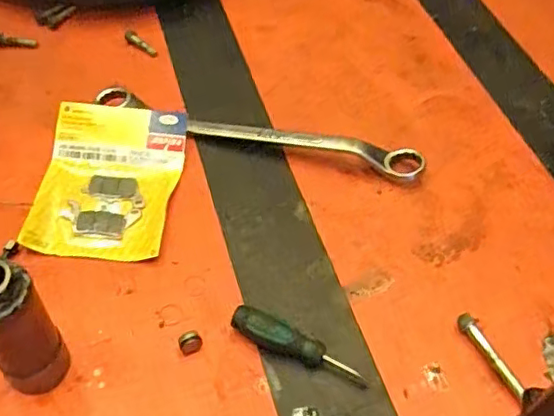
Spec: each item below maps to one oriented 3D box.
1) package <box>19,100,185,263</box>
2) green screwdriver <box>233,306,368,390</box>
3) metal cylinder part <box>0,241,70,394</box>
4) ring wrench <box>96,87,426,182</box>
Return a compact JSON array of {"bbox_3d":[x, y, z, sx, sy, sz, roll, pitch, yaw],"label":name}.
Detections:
[{"bbox_3d":[-0.187,-0.035,0.652,0.142,0.023,0.197,6,52,-1],"label":"package"},{"bbox_3d":[0.019,0.128,0.537,0.132,0.021,0.026,26,54,15],"label":"green screwdriver"},{"bbox_3d":[-0.230,0.068,0.489,0.046,0.156,0.145,-25,58,-23],"label":"metal cylinder part"},{"bbox_3d":[-0.023,-0.095,0.712,0.403,0.025,0.043,13,52,4],"label":"ring wrench"}]

